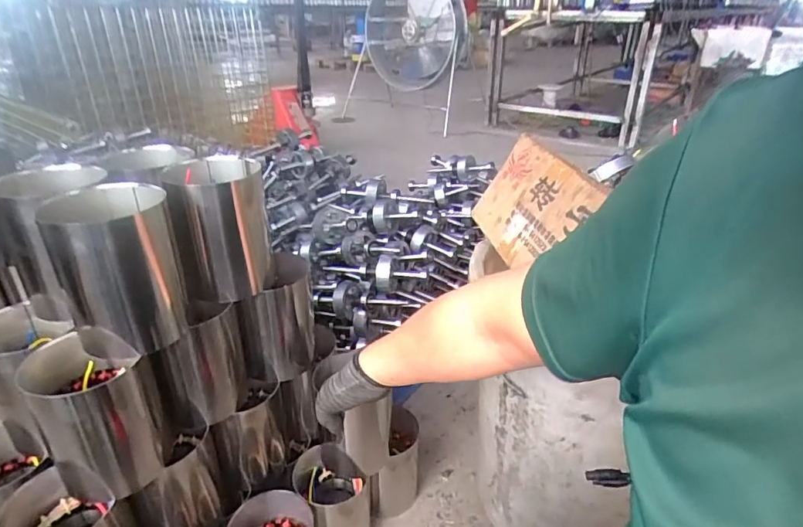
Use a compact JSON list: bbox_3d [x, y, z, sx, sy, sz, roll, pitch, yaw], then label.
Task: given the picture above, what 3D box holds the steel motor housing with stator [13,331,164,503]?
[{"bbox_3d":[-0.362,0.167,0.568,0.112,0.171,0.099,20,34,33],"label":"steel motor housing with stator"}]

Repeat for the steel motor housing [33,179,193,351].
[{"bbox_3d":[-0.316,0.009,0.551,0.117,0.162,0.100,-19,34,-32],"label":"steel motor housing"}]

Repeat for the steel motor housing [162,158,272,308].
[{"bbox_3d":[-0.242,-0.047,0.657,0.113,0.159,0.122,-8,29,-15],"label":"steel motor housing"}]

